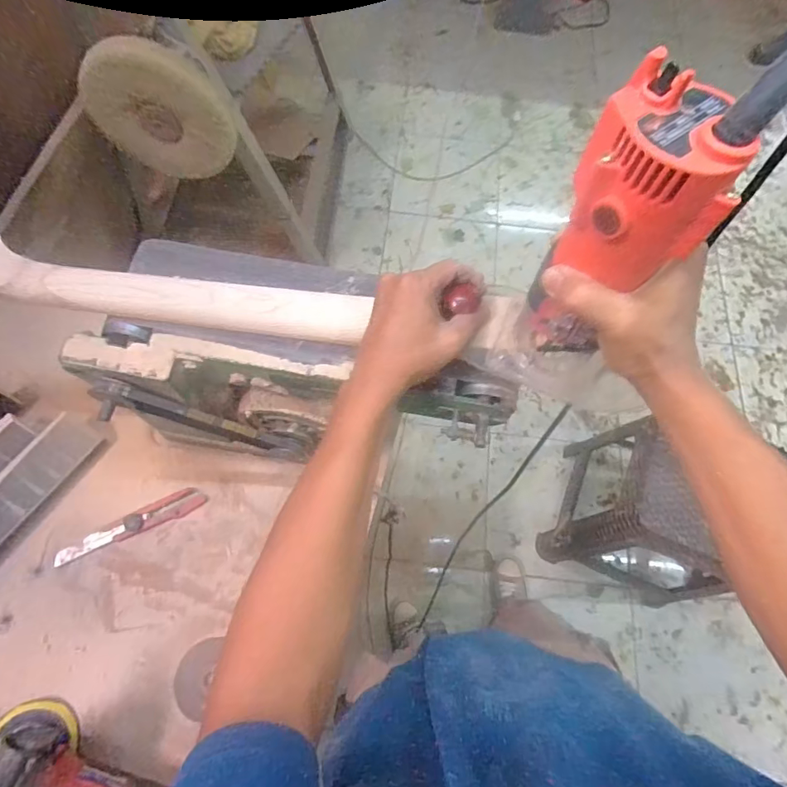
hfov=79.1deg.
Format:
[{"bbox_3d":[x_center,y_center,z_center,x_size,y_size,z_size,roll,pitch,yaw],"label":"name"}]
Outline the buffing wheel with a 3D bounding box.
[{"bbox_3d":[-0.439,-0.522,0.893,0.262,0.276,0.030,2,68,-1],"label":"buffing wheel"}]

